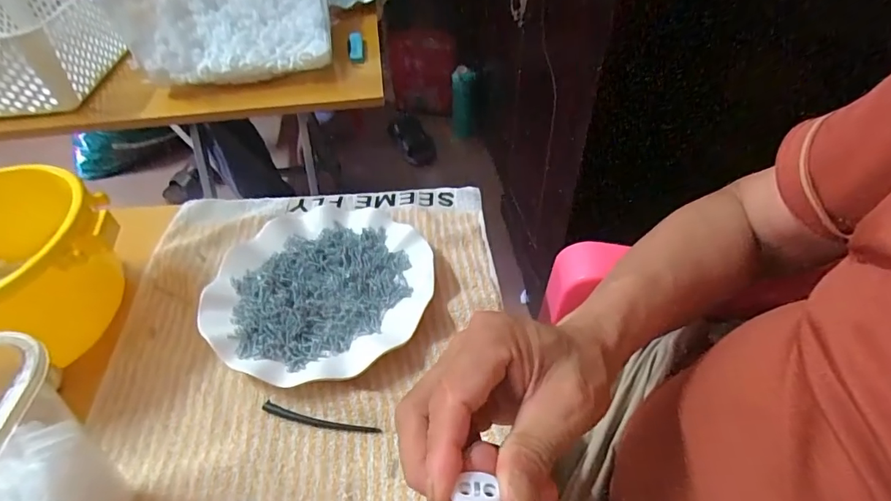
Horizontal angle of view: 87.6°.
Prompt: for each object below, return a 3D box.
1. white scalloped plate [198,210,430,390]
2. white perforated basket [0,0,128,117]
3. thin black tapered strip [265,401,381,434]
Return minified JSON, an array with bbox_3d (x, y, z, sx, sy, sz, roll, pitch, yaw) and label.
[{"bbox_3d":[-0.104,0.028,0.395,0.173,0.014,0.180,-1,45,1],"label":"white scalloped plate"},{"bbox_3d":[-0.628,-0.330,0.709,0.226,0.109,0.313,-5,45,-2],"label":"white perforated basket"},{"bbox_3d":[-0.089,0.120,0.327,0.086,0.004,0.009,9,46,11],"label":"thin black tapered strip"}]

